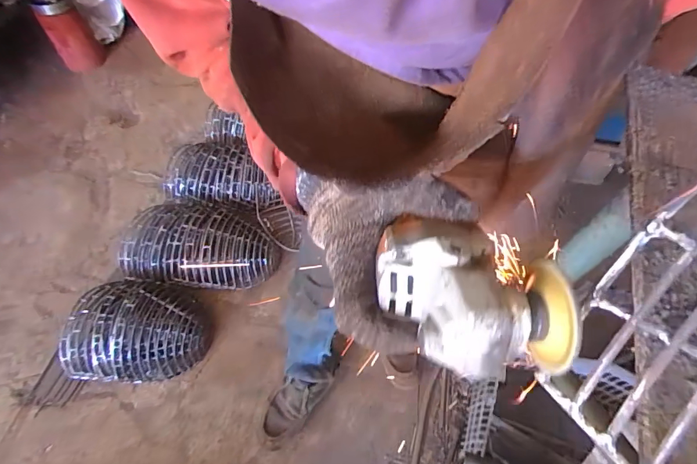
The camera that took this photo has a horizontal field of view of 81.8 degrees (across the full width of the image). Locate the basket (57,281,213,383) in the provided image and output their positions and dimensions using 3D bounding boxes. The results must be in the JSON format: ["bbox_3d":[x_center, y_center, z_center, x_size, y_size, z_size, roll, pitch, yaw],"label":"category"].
[{"bbox_3d":[-0.551,0.263,1.065,0.324,0.169,0.267,8,58,6],"label":"basket"}]

